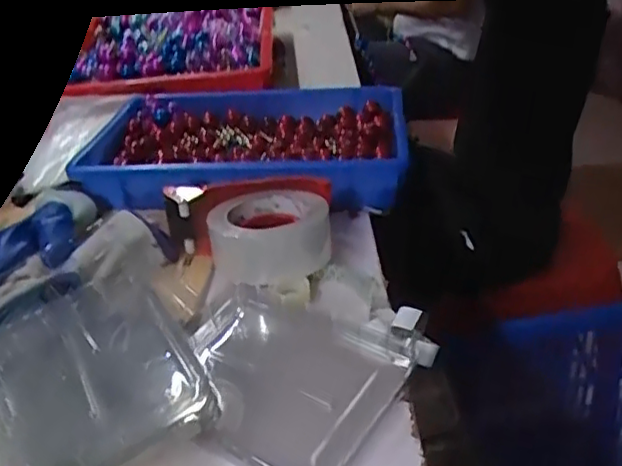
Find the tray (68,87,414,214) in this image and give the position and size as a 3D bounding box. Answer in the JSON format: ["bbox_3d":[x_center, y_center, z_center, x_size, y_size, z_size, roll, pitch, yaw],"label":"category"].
[{"bbox_3d":[-0.073,-0.114,0.755,0.359,0.071,0.250,-1,31,5],"label":"tray"}]

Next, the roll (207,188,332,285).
[{"bbox_3d":[-0.038,0.002,0.598,0.104,0.057,0.104,-3,31,2],"label":"roll"}]

